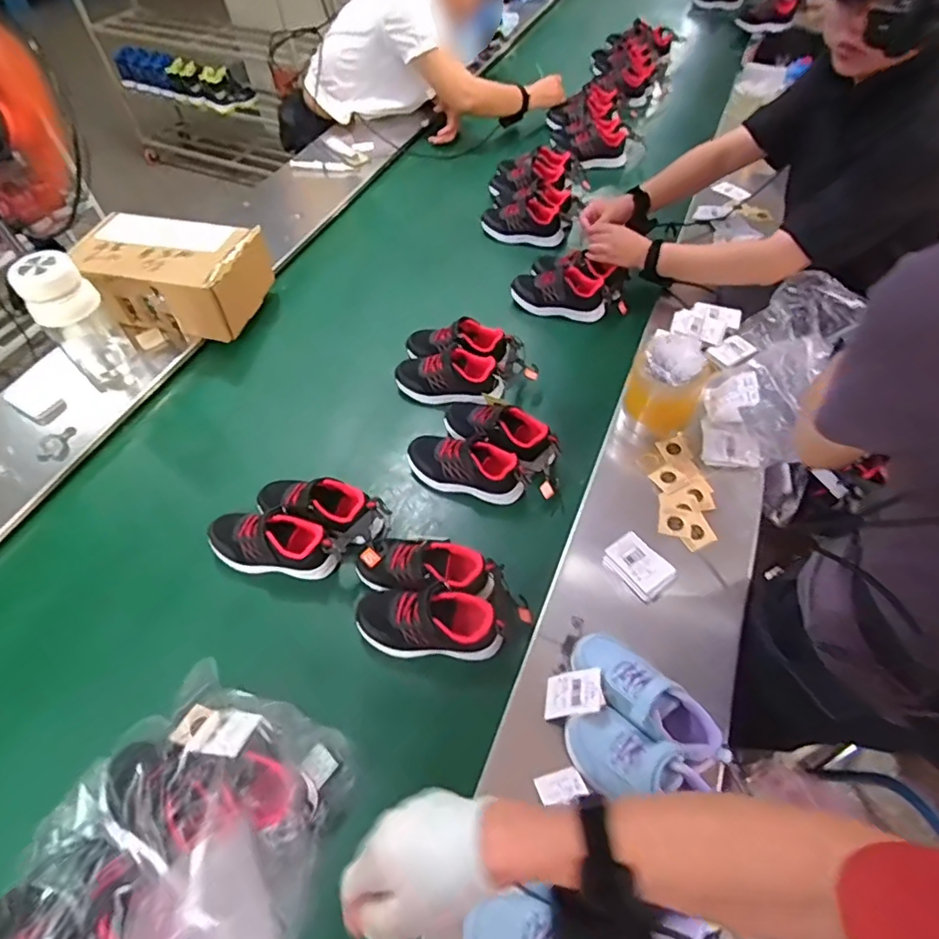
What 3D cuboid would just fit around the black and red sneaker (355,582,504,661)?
[{"bbox_3d":[-0.052,0.198,0.702,0.189,0.084,0.080,6,55,5],"label":"black and red sneaker"}]

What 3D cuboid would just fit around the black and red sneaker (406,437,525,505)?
[{"bbox_3d":[-0.006,-0.003,0.853,0.192,0.073,0.076,20,58,15],"label":"black and red sneaker"}]

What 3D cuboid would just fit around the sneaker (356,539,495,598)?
[{"bbox_3d":[-0.059,0.136,0.745,0.191,0.081,0.079,1,55,2],"label":"sneaker"}]

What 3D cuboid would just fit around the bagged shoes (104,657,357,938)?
[{"bbox_3d":[-0.270,0.337,0.592,0.239,0.117,0.187,19,58,14],"label":"bagged shoes"}]

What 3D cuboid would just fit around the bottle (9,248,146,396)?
[{"bbox_3d":[-0.655,-0.248,0.912,0.093,0.236,0.106,-34,61,-21],"label":"bottle"}]

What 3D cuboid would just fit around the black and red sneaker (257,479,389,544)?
[{"bbox_3d":[-0.219,0.064,0.809,0.202,0.094,0.080,14,56,11],"label":"black and red sneaker"}]

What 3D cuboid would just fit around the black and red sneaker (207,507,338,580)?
[{"bbox_3d":[-0.276,0.101,0.763,0.188,0.063,0.072,5,55,5],"label":"black and red sneaker"}]

